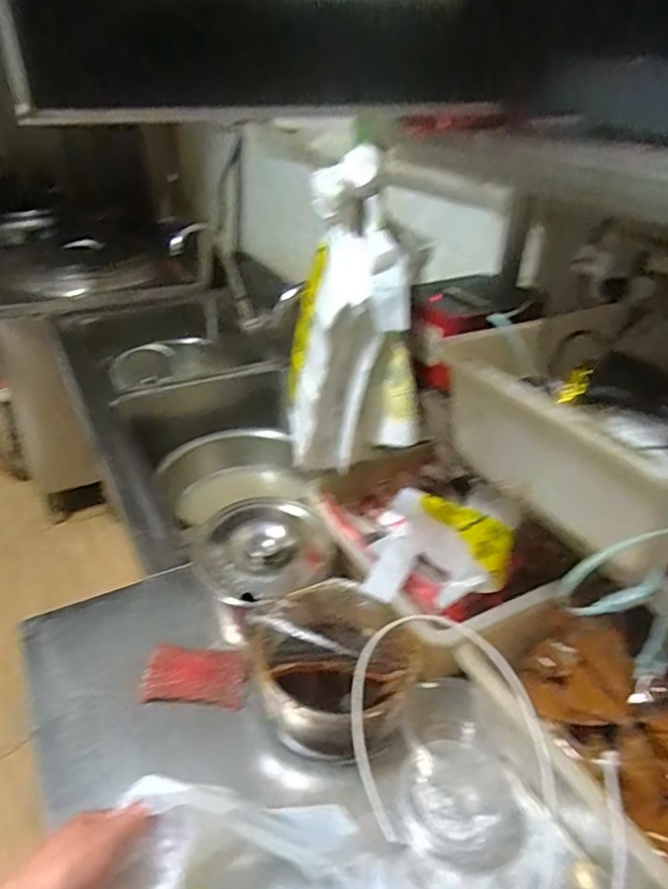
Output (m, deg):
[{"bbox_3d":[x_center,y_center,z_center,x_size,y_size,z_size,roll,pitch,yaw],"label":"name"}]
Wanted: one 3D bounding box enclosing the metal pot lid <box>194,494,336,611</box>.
[{"bbox_3d":[-0.091,0.137,0.787,0.164,0.043,0.174,2,33,-1],"label":"metal pot lid"}]

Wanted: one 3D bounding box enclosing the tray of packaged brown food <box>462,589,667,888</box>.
[{"bbox_3d":[0.282,0.267,0.598,0.197,0.090,0.278,-15,37,-26],"label":"tray of packaged brown food"}]

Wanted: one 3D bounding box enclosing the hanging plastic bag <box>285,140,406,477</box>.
[{"bbox_3d":[0.015,-0.144,0.730,0.133,0.338,0.149,-1,33,-6],"label":"hanging plastic bag"}]

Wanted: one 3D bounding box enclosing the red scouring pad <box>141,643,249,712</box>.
[{"bbox_3d":[-0.163,0.276,0.724,0.120,0.012,0.075,4,33,2],"label":"red scouring pad"}]

